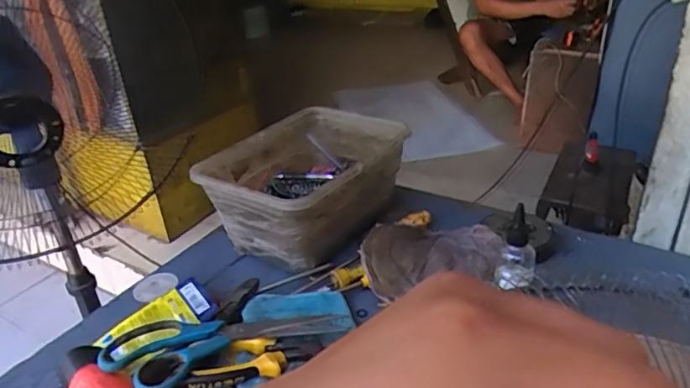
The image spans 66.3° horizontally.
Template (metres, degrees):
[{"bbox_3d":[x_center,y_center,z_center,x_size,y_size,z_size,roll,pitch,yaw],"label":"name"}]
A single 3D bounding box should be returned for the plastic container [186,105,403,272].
[{"bbox_3d":[-0.049,-0.024,0.749,0.204,0.108,0.277,14,34,29],"label":"plastic container"}]

